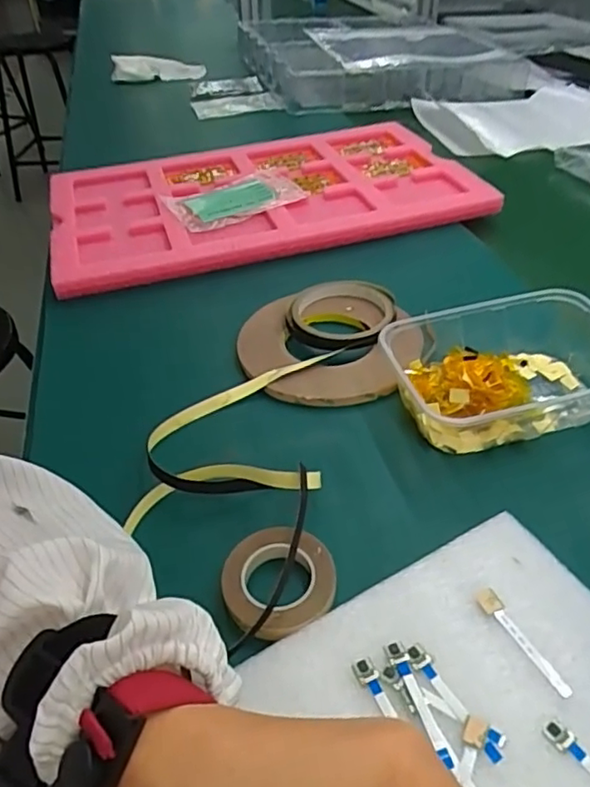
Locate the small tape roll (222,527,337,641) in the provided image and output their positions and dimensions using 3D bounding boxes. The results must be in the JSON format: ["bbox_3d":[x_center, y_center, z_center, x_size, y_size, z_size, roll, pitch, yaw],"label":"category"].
[{"bbox_3d":[-0.009,0.102,0.336,0.062,0.008,0.062,-1,41,1],"label":"small tape roll"}]

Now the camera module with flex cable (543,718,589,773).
[{"bbox_3d":[0.134,0.165,0.255,0.010,0.004,0.060,-28,47,-27],"label":"camera module with flex cable"}]

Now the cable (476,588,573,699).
[{"bbox_3d":[0.114,0.124,0.302,0.011,0.004,0.059,-20,44,-20],"label":"cable"}]

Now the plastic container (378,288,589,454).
[{"bbox_3d":[0.154,-0.021,0.444,0.168,0.053,0.132,-12,42,-11],"label":"plastic container"}]

